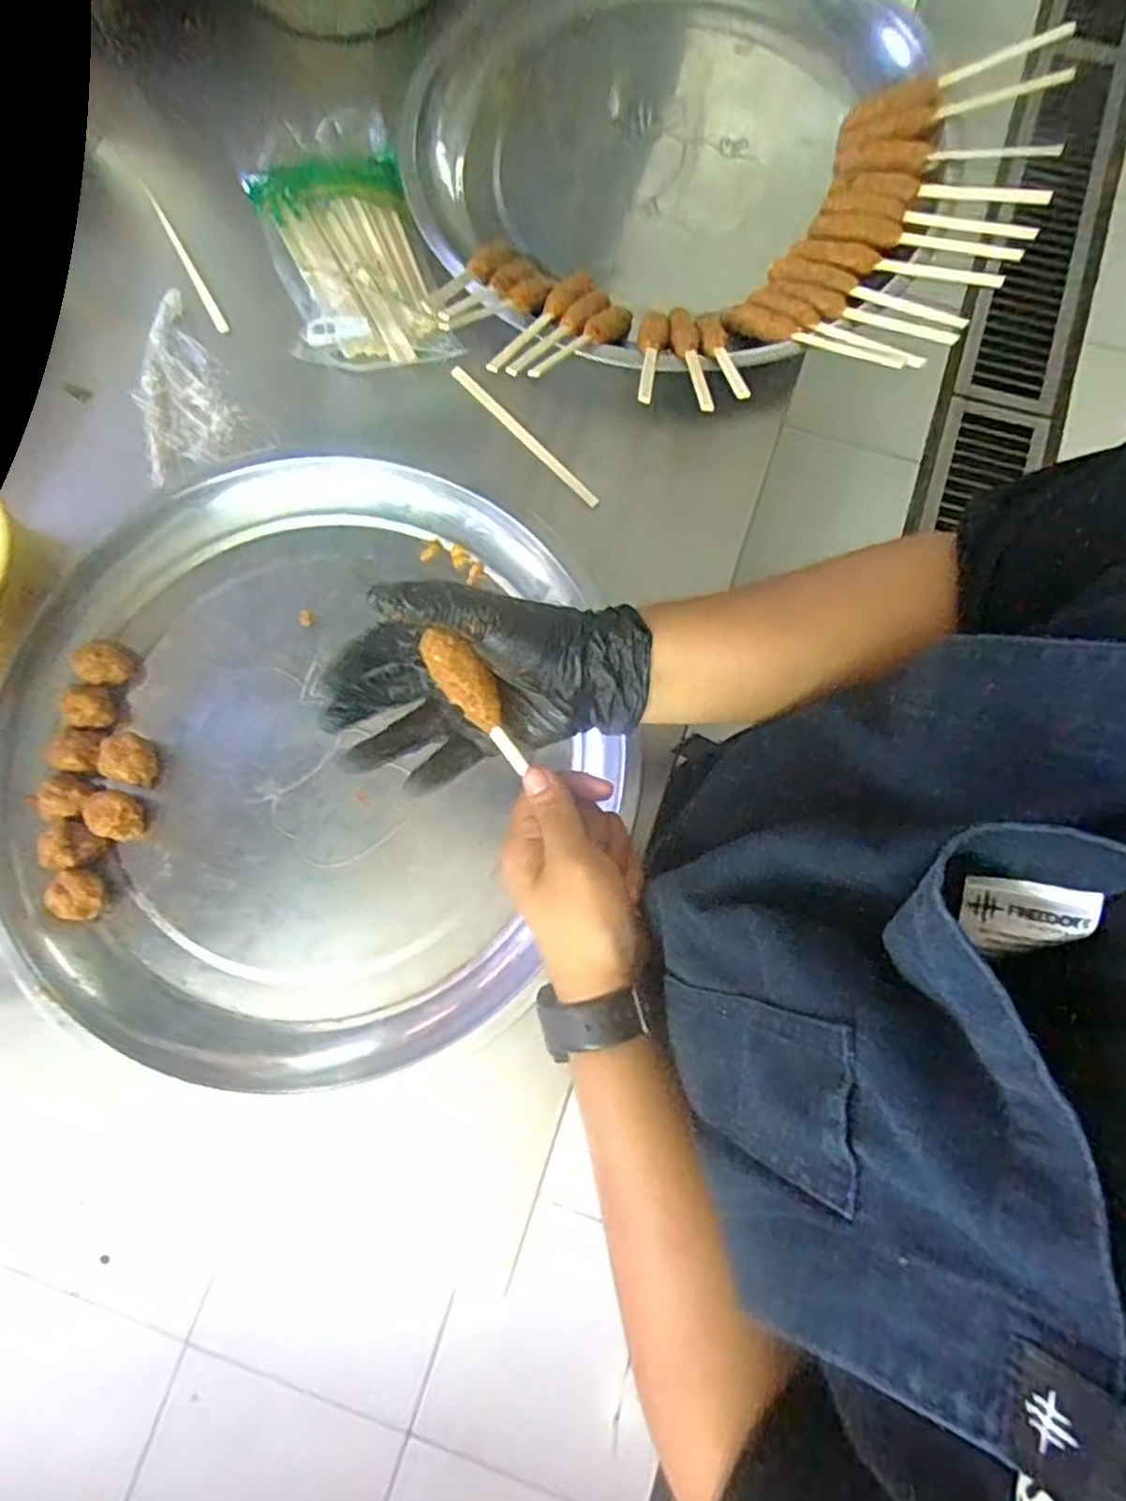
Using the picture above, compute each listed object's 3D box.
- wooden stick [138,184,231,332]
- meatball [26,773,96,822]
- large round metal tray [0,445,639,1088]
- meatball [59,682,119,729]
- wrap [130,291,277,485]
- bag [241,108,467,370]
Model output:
[{"bbox_3d":[-0.347,-0.452,0.660,0.010,0.012,0.182,-29,79,-5],"label":"wooden stick"},{"bbox_3d":[-0.373,0.037,0.544,0.039,0.029,0.031,31,80,8],"label":"meatball"},{"bbox_3d":[-0.193,0.003,0.548,0.456,0.042,0.464,26,80,7],"label":"large round metal tray"},{"bbox_3d":[-0.363,-0.034,0.556,0.026,0.029,0.033,23,79,6],"label":"meatball"},{"bbox_3d":[-0.325,-0.320,0.630,0.097,0.014,0.173,-20,78,-3],"label":"wrap"},{"bbox_3d":[-0.193,-0.449,0.640,0.136,0.038,0.280,-19,78,-3],"label":"bag"}]

